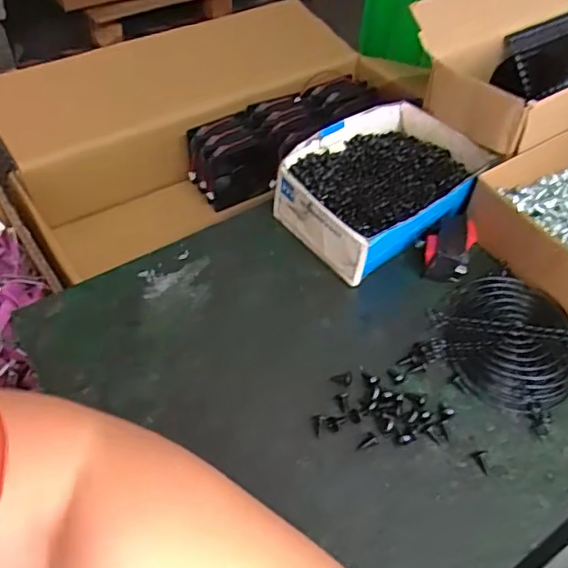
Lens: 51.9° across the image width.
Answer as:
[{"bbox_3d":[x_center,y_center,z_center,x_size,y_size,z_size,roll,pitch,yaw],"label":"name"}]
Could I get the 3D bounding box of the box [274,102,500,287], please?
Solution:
[{"bbox_3d":[0.082,-0.081,0.489,0.165,0.052,0.132,-30,56,-26],"label":"box"}]

